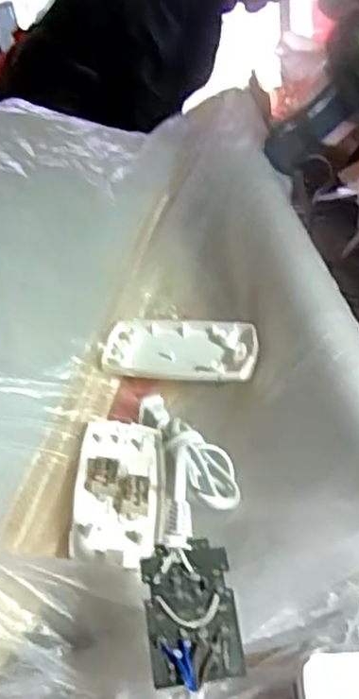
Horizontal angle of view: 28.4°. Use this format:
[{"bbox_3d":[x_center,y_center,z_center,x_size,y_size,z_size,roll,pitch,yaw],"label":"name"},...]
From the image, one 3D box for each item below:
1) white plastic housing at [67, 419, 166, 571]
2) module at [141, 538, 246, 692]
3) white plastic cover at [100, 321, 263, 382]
[{"bbox_3d":[-0.035,0.084,0.428,0.051,0.029,0.099,-7,31,2],"label":"white plastic housing"},{"bbox_3d":[0.006,0.119,0.321,0.040,0.004,0.059,-7,62,-5],"label":"module"},{"bbox_3d":[0.001,-0.002,0.504,0.108,0.016,0.052,5,55,14],"label":"white plastic cover"}]

